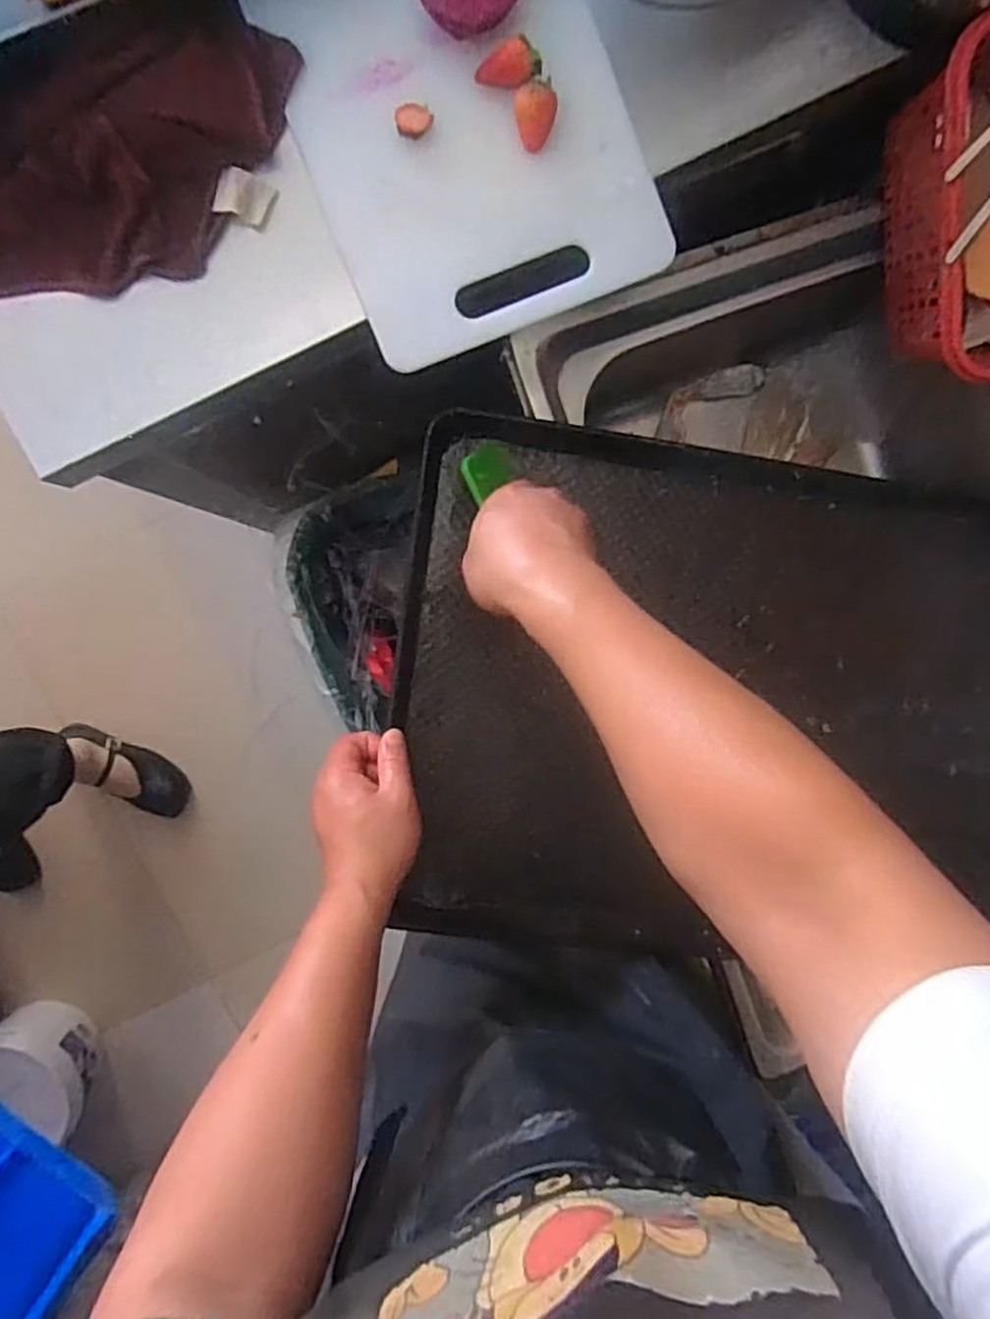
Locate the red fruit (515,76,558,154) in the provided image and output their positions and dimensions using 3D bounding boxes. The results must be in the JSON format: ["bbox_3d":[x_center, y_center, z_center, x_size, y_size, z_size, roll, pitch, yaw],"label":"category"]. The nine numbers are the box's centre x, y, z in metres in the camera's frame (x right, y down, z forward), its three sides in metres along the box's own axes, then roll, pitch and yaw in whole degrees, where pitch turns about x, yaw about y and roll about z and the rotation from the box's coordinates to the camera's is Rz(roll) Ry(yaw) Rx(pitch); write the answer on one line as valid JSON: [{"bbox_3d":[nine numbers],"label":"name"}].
[{"bbox_3d":[0.025,-0.353,0.464,0.027,0.020,0.038,15,94,-5],"label":"red fruit"}]

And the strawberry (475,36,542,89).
[{"bbox_3d":[0.009,-0.379,0.458,0.040,0.018,0.021,4,95,-4],"label":"strawberry"}]

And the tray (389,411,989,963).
[{"bbox_3d":[0.219,0.044,0.600,0.582,0.049,0.412,7,94,-5],"label":"tray"}]

